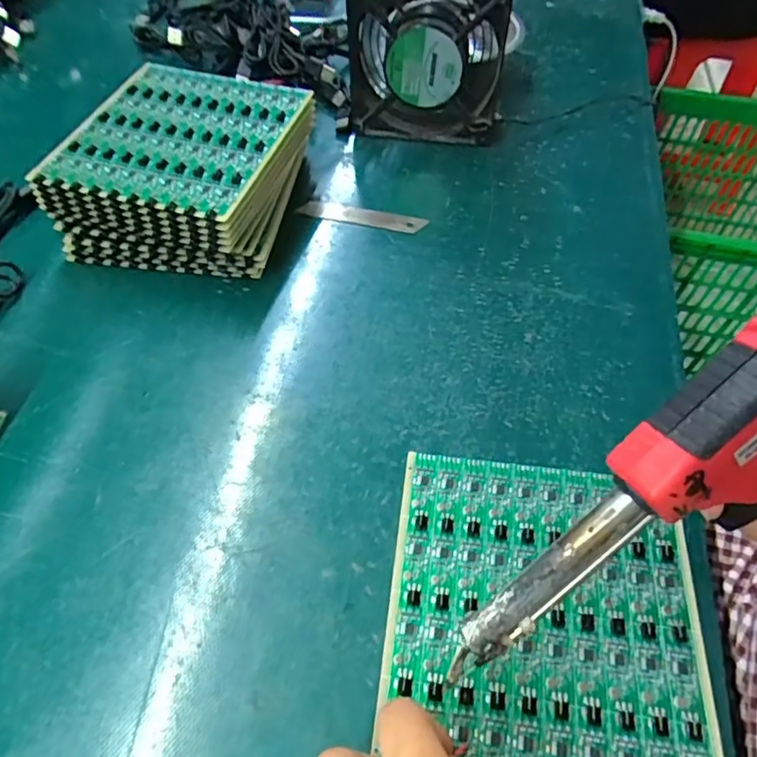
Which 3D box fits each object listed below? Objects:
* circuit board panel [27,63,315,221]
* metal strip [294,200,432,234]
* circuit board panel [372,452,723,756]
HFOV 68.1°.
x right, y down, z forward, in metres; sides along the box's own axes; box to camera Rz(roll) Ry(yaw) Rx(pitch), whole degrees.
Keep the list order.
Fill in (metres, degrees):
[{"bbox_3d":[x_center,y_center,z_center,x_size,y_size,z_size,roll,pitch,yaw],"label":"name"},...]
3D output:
[{"bbox_3d":[-0.139,-0.173,0.392,0.140,0.007,0.150,17,56,10],"label":"circuit board panel"},{"bbox_3d":[-0.013,-0.125,0.429,0.097,0.004,0.020,13,56,10],"label":"metal strip"},{"bbox_3d":[0.077,0.111,0.263,0.140,0.004,0.151,6,55,5],"label":"circuit board panel"}]

